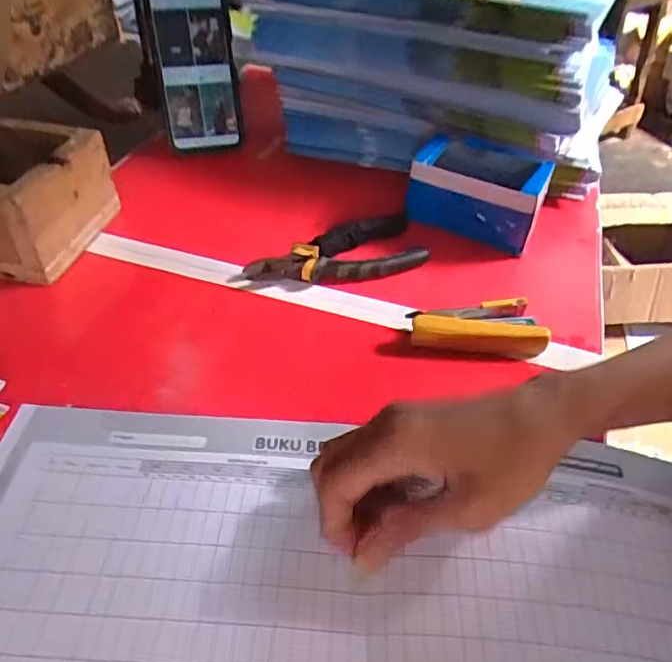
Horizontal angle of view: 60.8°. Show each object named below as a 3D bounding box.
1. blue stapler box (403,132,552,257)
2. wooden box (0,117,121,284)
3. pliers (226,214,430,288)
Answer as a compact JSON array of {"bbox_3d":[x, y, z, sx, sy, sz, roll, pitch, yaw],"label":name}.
[{"bbox_3d":[0.136,-0.133,0.538,0.116,0.068,0.086,22,45,19],"label":"blue stapler box"},{"bbox_3d":[-0.271,-0.114,0.481,0.120,0.084,0.117,8,42,5],"label":"wooden box"},{"bbox_3d":[-0.001,-0.063,0.486,0.166,0.028,0.060,-17,46,-22],"label":"pliers"}]

